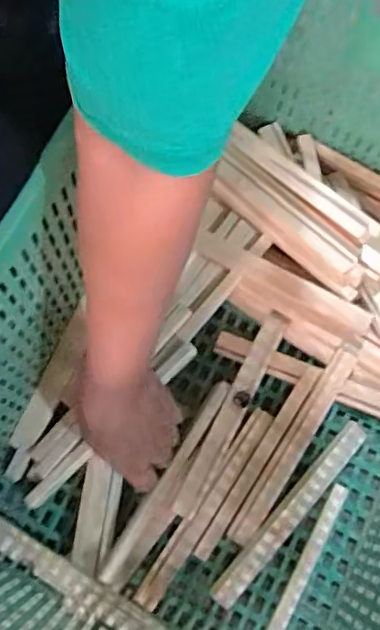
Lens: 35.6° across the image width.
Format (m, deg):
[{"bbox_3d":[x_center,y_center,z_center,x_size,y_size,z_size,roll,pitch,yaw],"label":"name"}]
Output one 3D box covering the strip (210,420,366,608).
[{"bbox_3d":[0.105,0.202,0.609,0.029,0.016,0.226,40,77,12],"label":"strip"}]

